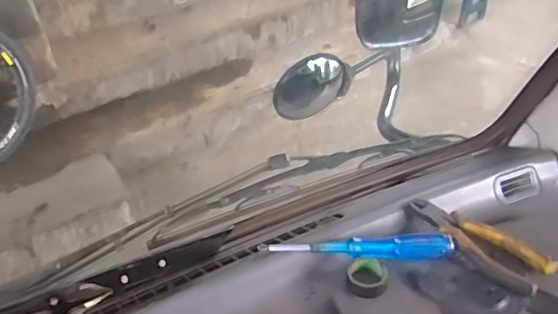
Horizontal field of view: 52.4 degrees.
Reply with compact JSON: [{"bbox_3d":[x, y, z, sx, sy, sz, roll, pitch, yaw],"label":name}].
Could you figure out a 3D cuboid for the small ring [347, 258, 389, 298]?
[{"bbox_3d":[0.089,0.119,0.569,0.040,0.017,0.039,3,38,8],"label":"small ring"}]

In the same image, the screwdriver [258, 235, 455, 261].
[{"bbox_3d":[0.082,0.099,0.594,0.196,0.022,0.023,-2,38,2],"label":"screwdriver"}]

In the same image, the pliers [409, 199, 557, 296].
[{"bbox_3d":[0.205,0.093,0.597,0.152,0.026,0.053,25,46,31],"label":"pliers"}]

